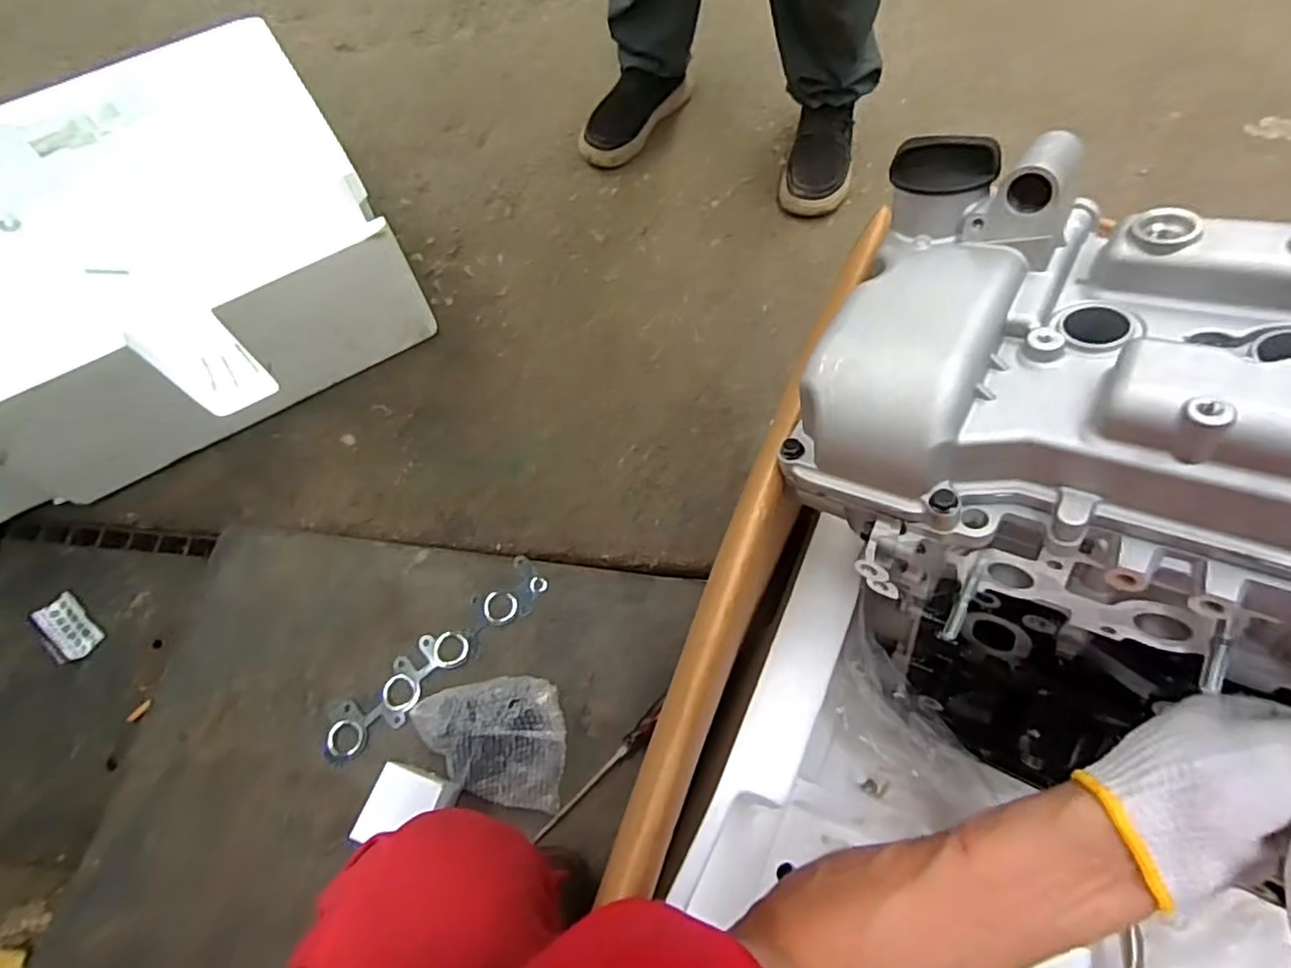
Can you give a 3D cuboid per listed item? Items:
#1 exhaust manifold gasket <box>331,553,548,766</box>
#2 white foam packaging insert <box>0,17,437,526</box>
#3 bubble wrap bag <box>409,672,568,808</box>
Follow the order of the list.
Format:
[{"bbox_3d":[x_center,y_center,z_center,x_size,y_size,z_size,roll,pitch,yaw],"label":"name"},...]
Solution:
[{"bbox_3d":[-0.256,0.212,0.798,0.311,0.010,0.064,-39,71,-14],"label":"exhaust manifold gasket"},{"bbox_3d":[-0.794,-0.308,0.966,0.766,0.219,0.573,-29,69,-10],"label":"white foam packaging insert"},{"bbox_3d":[-0.175,0.282,0.721,0.167,0.064,0.133,3,67,4],"label":"bubble wrap bag"}]

